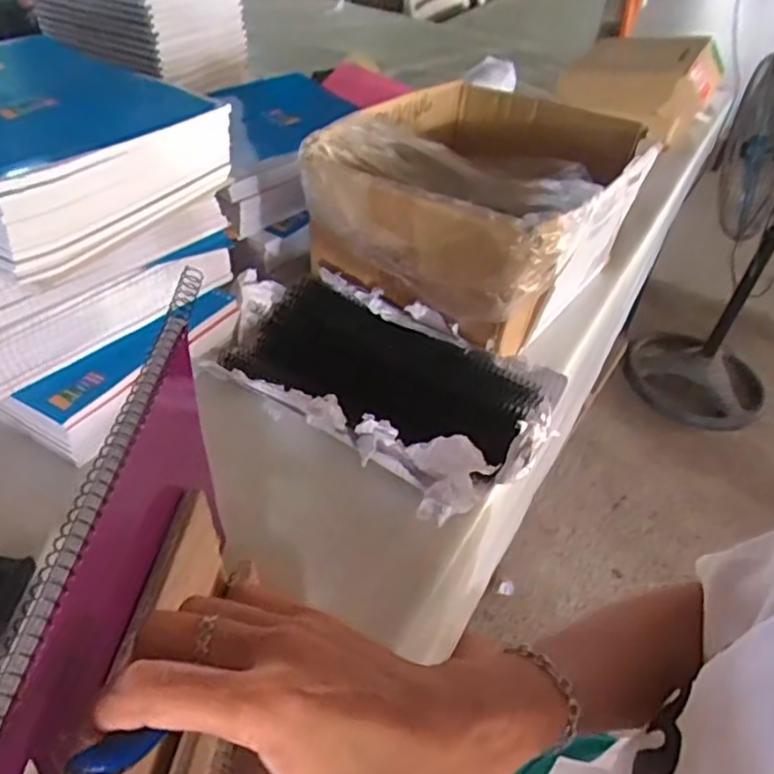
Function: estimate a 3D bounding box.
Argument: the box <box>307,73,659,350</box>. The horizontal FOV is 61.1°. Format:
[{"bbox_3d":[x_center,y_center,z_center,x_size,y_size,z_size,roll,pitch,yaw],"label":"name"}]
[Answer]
[{"bbox_3d":[0.100,-0.196,0.715,0.277,0.152,0.304,27,47,22],"label":"box"}]

